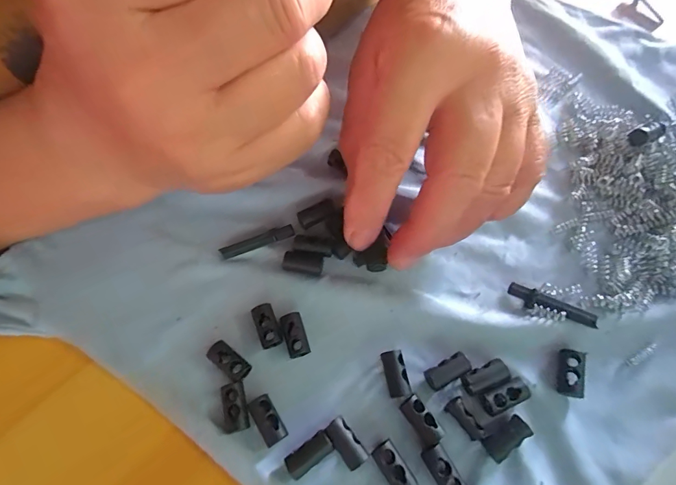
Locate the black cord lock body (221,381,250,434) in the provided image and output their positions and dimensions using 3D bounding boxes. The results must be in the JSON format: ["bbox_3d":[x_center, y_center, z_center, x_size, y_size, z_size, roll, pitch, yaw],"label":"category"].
[{"bbox_3d":[-0.041,0.065,0.148,0.008,0.005,0.017,-15,66,-5],"label":"black cord lock body"}]

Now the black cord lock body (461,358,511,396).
[{"bbox_3d":[0.060,0.054,0.152,0.017,0.006,0.009,-22,67,-9],"label":"black cord lock body"}]

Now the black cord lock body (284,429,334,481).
[{"bbox_3d":[-0.011,0.080,0.142,0.018,0.005,0.008,-34,70,-13],"label":"black cord lock body"}]

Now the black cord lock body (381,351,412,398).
[{"bbox_3d":[0.024,0.054,0.154,0.008,0.006,0.017,-11,66,-4],"label":"black cord lock body"}]

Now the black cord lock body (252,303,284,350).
[{"bbox_3d":[-0.030,0.036,0.163,0.009,0.007,0.018,-20,67,-8],"label":"black cord lock body"}]

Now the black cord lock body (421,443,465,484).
[{"bbox_3d":[0.039,0.085,0.139,0.008,0.007,0.019,-26,68,-10],"label":"black cord lock body"}]

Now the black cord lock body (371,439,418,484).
[{"bbox_3d":[0.021,0.084,0.140,0.009,0.008,0.019,-32,69,-12],"label":"black cord lock body"}]

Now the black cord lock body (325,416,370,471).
[{"bbox_3d":[0.003,0.077,0.145,0.009,0.007,0.018,-34,70,-13],"label":"black cord lock body"}]

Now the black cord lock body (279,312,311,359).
[{"bbox_3d":[-0.018,0.040,0.161,0.009,0.005,0.018,-16,67,-6],"label":"black cord lock body"}]

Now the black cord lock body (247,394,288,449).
[{"bbox_3d":[-0.027,0.069,0.148,0.009,0.005,0.018,-31,69,-12],"label":"black cord lock body"}]

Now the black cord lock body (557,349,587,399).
[{"bbox_3d":[0.095,0.053,0.154,0.008,0.006,0.018,11,67,6],"label":"black cord lock body"}]

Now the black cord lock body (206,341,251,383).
[{"bbox_3d":[-0.046,0.050,0.157,0.020,0.005,0.009,36,71,15],"label":"black cord lock body"}]

